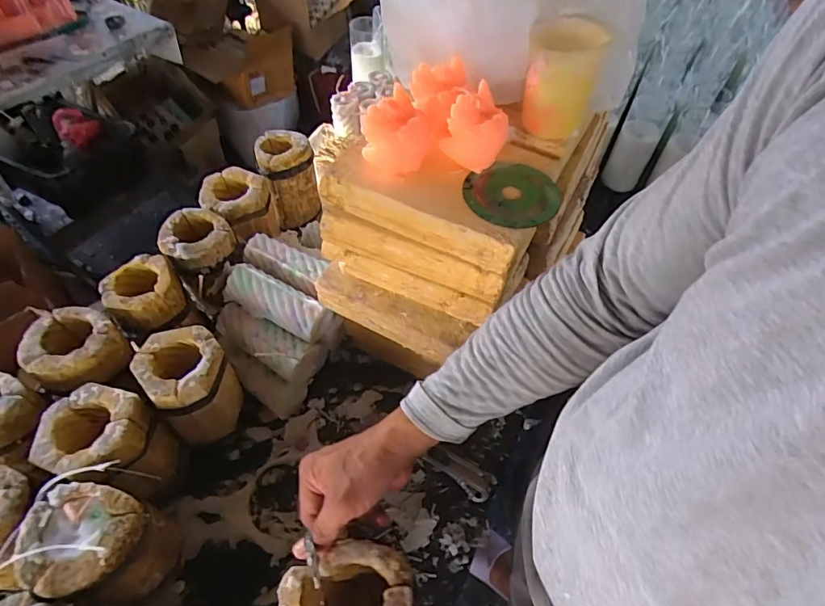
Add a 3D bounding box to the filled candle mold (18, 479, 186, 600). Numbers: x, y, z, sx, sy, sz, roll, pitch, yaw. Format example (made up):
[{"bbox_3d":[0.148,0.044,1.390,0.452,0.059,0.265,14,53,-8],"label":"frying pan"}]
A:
[{"bbox_3d":[-0.294,0.235,0.447,0.091,0.124,0.084,1,53,-2],"label":"filled candle mold"}]

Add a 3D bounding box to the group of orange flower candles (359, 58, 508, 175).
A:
[{"bbox_3d":[0.017,-0.183,0.464,0.138,0.065,0.096,-7,54,-8],"label":"group of orange flower candles"}]

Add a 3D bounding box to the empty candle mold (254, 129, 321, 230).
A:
[{"bbox_3d":[-0.209,-0.211,0.783,0.086,0.128,0.095,-13,55,-12],"label":"empty candle mold"}]

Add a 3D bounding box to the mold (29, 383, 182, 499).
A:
[{"bbox_3d":[-0.322,0.164,0.512,0.108,0.139,0.091,15,54,8],"label":"mold"}]

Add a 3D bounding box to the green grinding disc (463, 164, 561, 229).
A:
[{"bbox_3d":[0.099,-0.106,0.456,0.096,0.004,0.084,-20,57,-17],"label":"green grinding disc"}]

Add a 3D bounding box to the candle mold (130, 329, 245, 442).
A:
[{"bbox_3d":[-0.253,0.102,0.549,0.085,0.122,0.096,-36,63,-25],"label":"candle mold"}]

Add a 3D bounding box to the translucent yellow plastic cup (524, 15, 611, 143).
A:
[{"bbox_3d":[0.150,-0.229,0.479,0.073,0.095,0.058,11,54,5],"label":"translucent yellow plastic cup"}]

